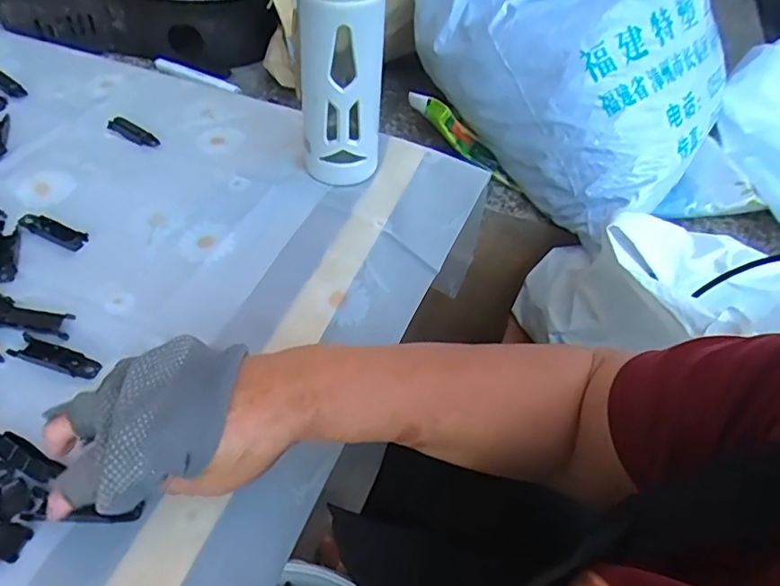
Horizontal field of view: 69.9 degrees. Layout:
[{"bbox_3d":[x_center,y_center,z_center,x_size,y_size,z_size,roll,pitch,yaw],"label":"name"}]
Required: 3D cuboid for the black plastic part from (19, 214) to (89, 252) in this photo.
[{"bbox_3d":[-0.289,-0.054,0.477,0.063,0.007,0.020,22,52,13],"label":"black plastic part"}]

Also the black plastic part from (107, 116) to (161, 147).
[{"bbox_3d":[-0.263,-0.163,0.572,0.066,0.007,0.020,28,53,18],"label":"black plastic part"}]

